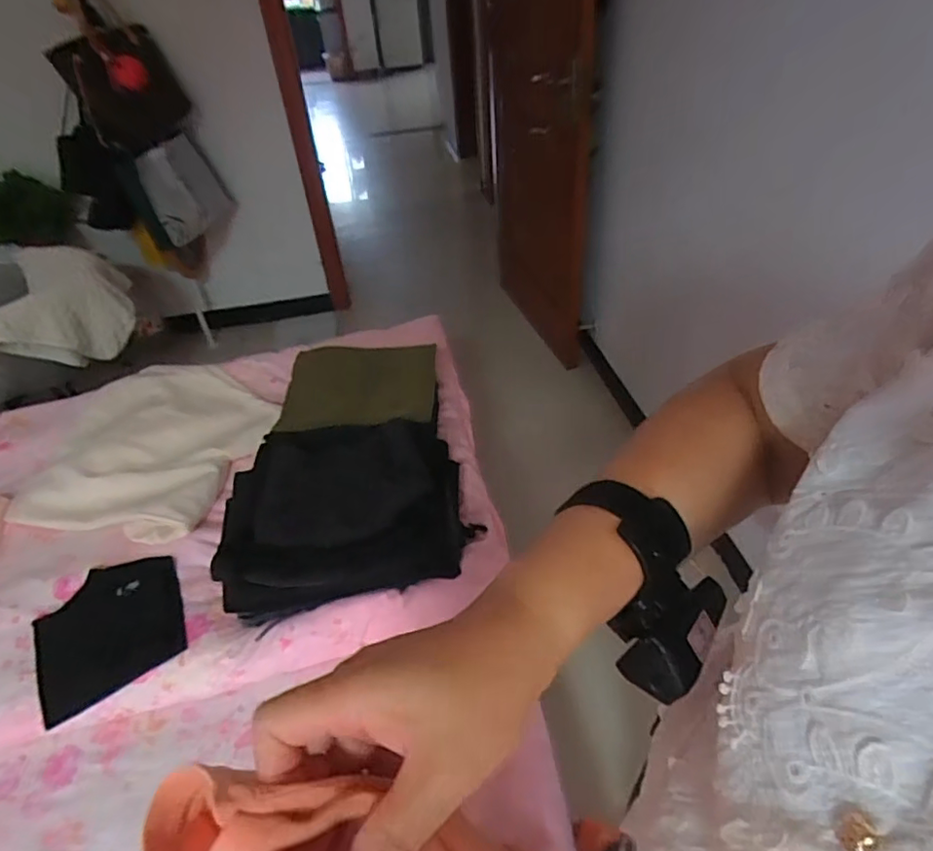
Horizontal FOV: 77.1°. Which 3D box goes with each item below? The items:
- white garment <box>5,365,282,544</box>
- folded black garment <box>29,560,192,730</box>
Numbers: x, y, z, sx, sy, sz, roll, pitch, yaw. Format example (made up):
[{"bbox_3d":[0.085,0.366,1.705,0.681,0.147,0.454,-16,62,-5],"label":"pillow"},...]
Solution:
[{"bbox_3d":[-0.607,0.028,1.145,0.378,0.047,0.430,6,41,14],"label":"white garment"},{"bbox_3d":[-0.534,0.308,0.884,0.208,0.048,0.200,-26,44,-23],"label":"folded black garment"}]

